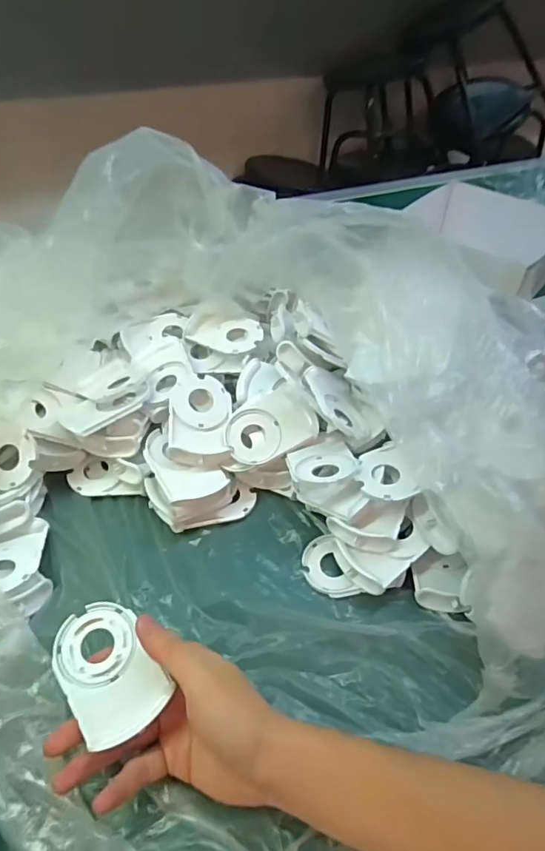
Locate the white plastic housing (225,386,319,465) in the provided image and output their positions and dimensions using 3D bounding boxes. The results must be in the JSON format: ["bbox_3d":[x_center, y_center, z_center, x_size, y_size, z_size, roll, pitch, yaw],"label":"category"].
[{"bbox_3d":[-0.003,-0.001,0.471,0.081,0.021,0.062,-22,74,-4],"label":"white plastic housing"}]

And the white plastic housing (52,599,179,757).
[{"bbox_3d":[-0.105,0.155,0.324,0.054,0.013,0.081,-26,53,-25],"label":"white plastic housing"}]

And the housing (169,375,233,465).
[{"bbox_3d":[-0.067,-0.005,0.469,0.055,0.015,0.084,7,67,-17],"label":"housing"}]

